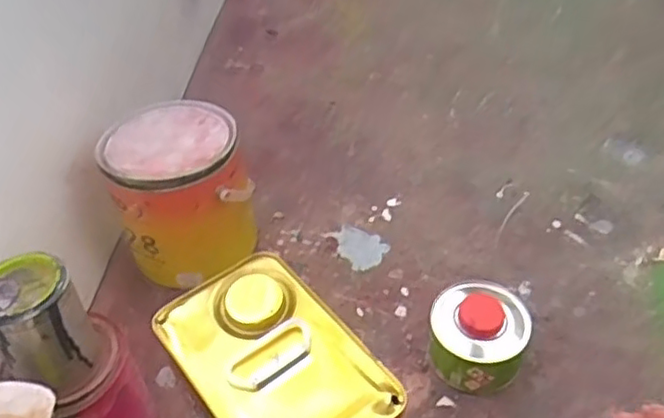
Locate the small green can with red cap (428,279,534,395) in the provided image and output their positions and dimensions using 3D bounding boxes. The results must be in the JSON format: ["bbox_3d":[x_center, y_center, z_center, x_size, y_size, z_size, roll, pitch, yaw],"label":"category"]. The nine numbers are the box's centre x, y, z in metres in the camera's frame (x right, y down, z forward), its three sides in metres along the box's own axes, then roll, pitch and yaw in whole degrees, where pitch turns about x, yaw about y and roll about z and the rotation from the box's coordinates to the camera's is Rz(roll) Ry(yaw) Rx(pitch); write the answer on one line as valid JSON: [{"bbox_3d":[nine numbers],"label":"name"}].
[{"bbox_3d":[0.154,0.130,0.692,0.098,0.075,0.100,-2,45,2],"label":"small green can with red cap"}]

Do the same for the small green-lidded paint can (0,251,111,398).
[{"bbox_3d":[-0.239,0.098,0.549,0.077,0.100,0.081,-2,45,2],"label":"small green-lidded paint can"}]

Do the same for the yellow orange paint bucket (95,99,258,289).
[{"bbox_3d":[-0.183,-0.019,0.801,0.153,0.171,0.165,-2,45,2],"label":"yellow orange paint bucket"}]

